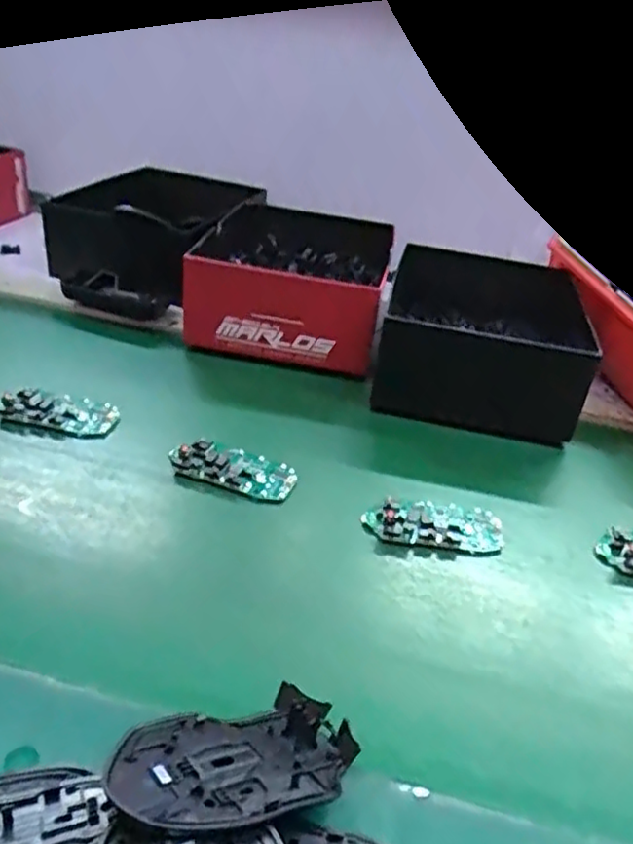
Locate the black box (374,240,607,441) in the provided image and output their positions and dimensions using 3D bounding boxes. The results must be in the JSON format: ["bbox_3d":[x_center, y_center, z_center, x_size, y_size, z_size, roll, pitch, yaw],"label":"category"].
[{"bbox_3d":[0.152,-0.093,0.680,0.175,0.093,0.248,8,32,2],"label":"black box"}]

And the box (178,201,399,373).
[{"bbox_3d":[-0.022,-0.156,0.739,0.187,0.099,0.255,8,32,3],"label":"box"}]

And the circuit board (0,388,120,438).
[{"bbox_3d":[-0.213,-0.010,0.557,0.095,0.018,0.043,6,32,-1],"label":"circuit board"}]

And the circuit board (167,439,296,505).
[{"bbox_3d":[-0.062,0.035,0.517,0.092,0.015,0.045,16,33,14],"label":"circuit board"}]

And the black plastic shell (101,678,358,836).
[{"bbox_3d":[-0.035,0.148,0.306,0.113,0.020,0.072,8,8,-30],"label":"black plastic shell"}]

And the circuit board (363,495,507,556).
[{"bbox_3d":[0.086,0.073,0.486,0.099,0.012,0.045,3,32,-6],"label":"circuit board"}]

